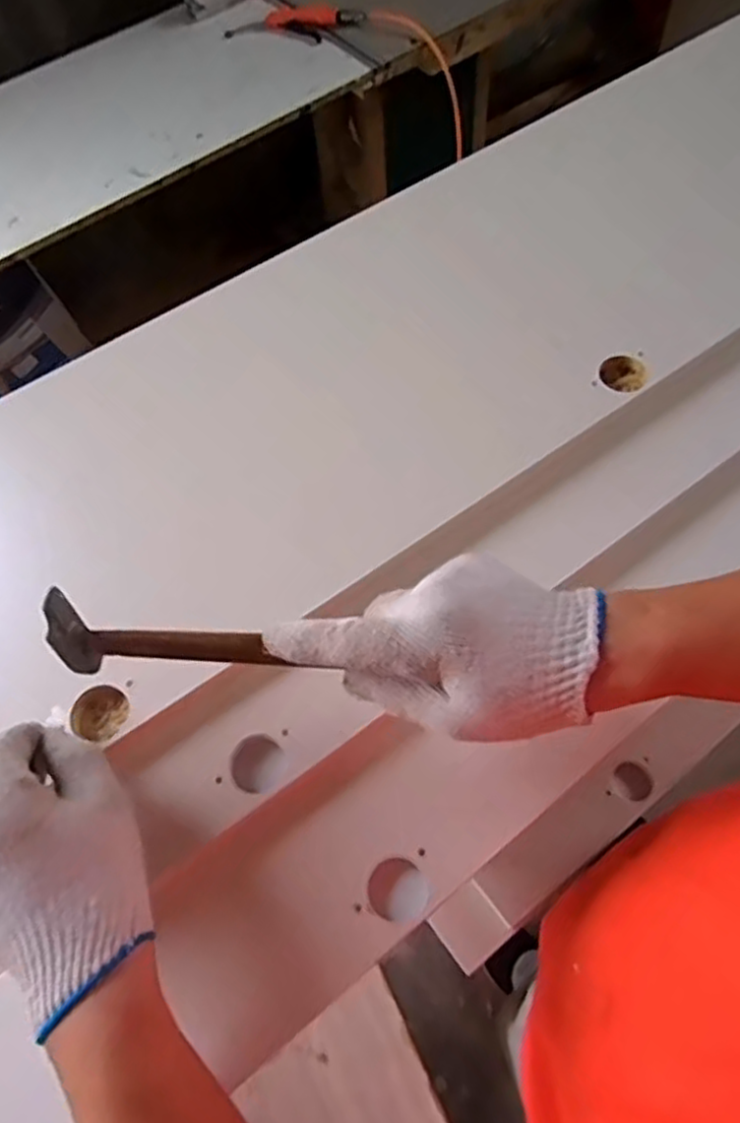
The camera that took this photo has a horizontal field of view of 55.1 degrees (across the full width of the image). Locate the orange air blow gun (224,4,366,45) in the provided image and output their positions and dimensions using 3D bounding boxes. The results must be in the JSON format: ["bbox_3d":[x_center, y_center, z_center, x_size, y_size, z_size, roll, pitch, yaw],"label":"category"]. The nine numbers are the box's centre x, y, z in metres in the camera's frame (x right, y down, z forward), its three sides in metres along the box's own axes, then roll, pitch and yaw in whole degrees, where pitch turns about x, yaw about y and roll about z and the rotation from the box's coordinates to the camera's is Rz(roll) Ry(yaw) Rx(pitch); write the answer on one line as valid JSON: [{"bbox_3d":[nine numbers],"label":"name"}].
[{"bbox_3d":[-0.151,-1.059,1.409,0.272,0.042,0.095,0,62,4],"label":"orange air blow gun"}]

